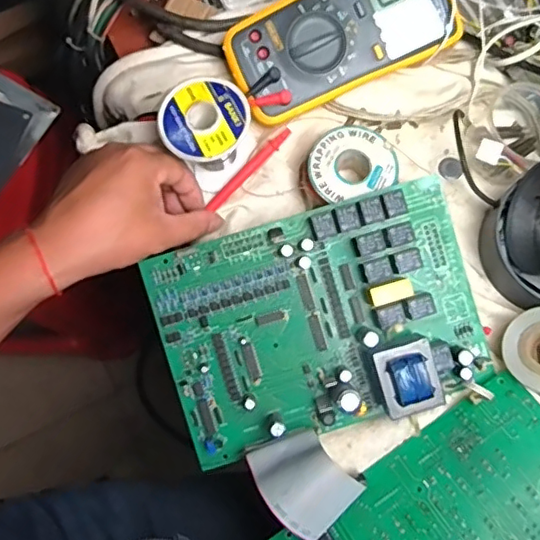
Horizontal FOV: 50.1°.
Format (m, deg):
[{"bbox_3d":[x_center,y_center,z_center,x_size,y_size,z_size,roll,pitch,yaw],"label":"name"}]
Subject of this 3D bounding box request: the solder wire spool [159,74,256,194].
[{"bbox_3d":[-0.049,-0.106,0.440,0.059,0.054,0.063,0,78,0],"label":"solder wire spool"}]

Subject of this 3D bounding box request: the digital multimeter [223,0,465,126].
[{"bbox_3d":[0.056,-0.187,0.463,0.176,0.041,0.088,-24,101,0],"label":"digital multimeter"}]

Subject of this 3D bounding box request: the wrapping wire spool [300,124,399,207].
[{"bbox_3d":[0.059,-0.080,0.453,0.070,0.027,0.057,-18,78,-4],"label":"wrapping wire spool"}]

